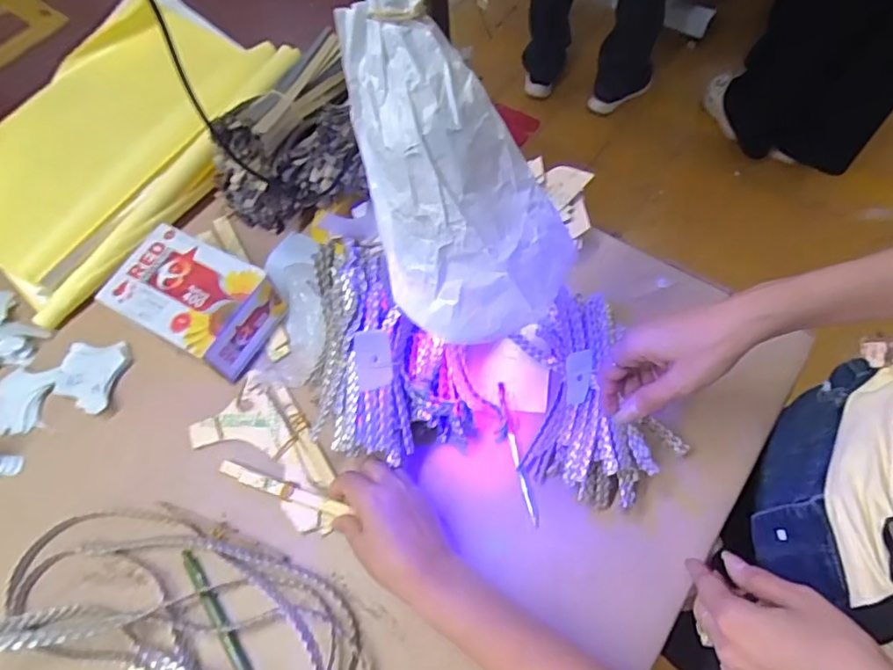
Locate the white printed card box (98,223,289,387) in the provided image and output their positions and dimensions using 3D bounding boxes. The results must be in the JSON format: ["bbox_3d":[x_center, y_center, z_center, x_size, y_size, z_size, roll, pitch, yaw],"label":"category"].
[{"bbox_3d":[-0.270,-0.038,0.607,0.163,0.071,0.106,27,68,16],"label":"white printed card box"}]

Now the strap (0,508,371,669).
[{"bbox_3d":[-0.230,0.255,0.463,0.326,0.059,0.205,26,67,16],"label":"strap"}]

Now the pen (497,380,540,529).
[{"bbox_3d":[0.067,0.110,0.540,0.008,0.014,0.138,-11,63,-2],"label":"pen"}]

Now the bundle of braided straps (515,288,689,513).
[{"bbox_3d":[0.137,0.056,0.529,0.137,0.052,0.198,-6,67,1],"label":"bundle of braided straps"}]

